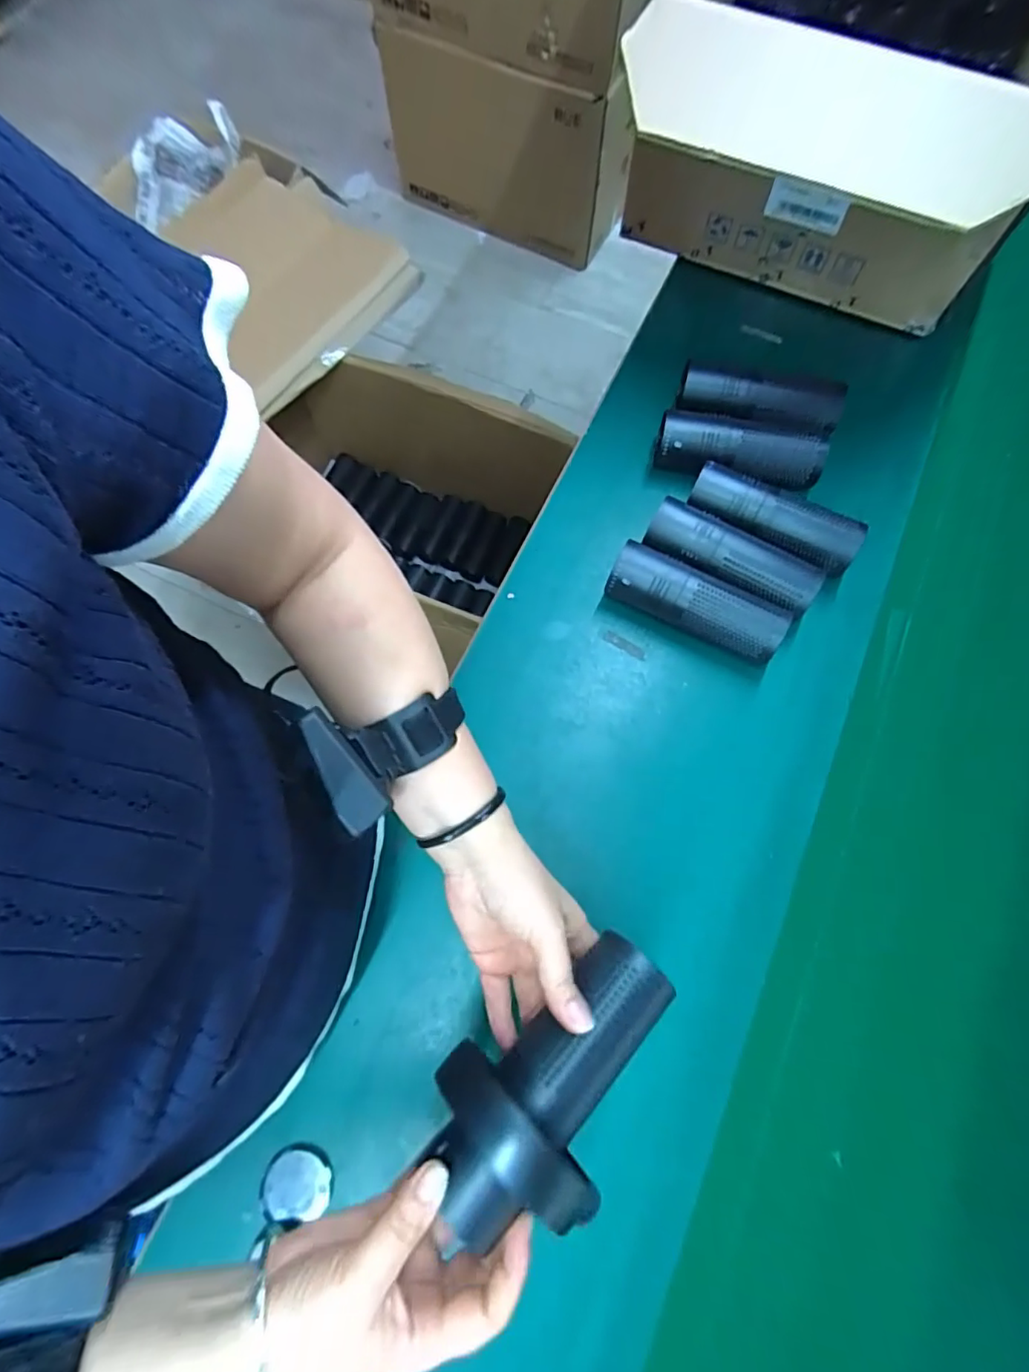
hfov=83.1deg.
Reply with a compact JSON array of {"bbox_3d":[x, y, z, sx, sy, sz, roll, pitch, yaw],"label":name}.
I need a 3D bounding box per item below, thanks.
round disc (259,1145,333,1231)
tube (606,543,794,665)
[{"bbox_3d":[-0.158,0.361,0.421,0.050,0.005,0.044,-8,71,-1],"label":"round disc"},{"bbox_3d":[0.170,-0.075,0.547,0.165,0.048,0.052,27,74,10],"label":"tube"}]

